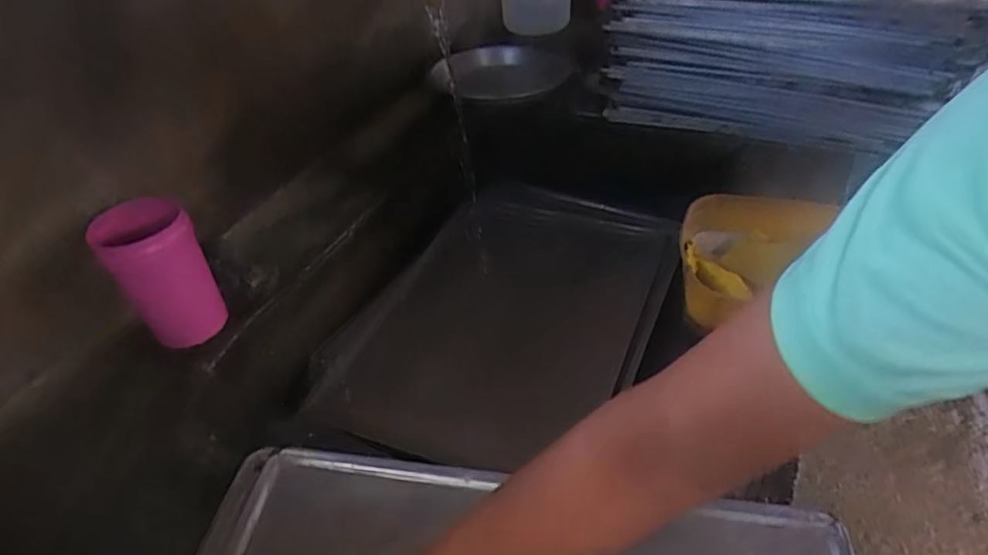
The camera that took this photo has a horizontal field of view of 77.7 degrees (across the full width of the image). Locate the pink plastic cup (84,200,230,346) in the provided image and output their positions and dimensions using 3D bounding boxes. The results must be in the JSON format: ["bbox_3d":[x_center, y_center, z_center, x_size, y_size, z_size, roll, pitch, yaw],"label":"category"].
[{"bbox_3d":[-0.331,-0.004,0.619,0.082,0.135,0.071,-30,48,-25],"label":"pink plastic cup"}]

